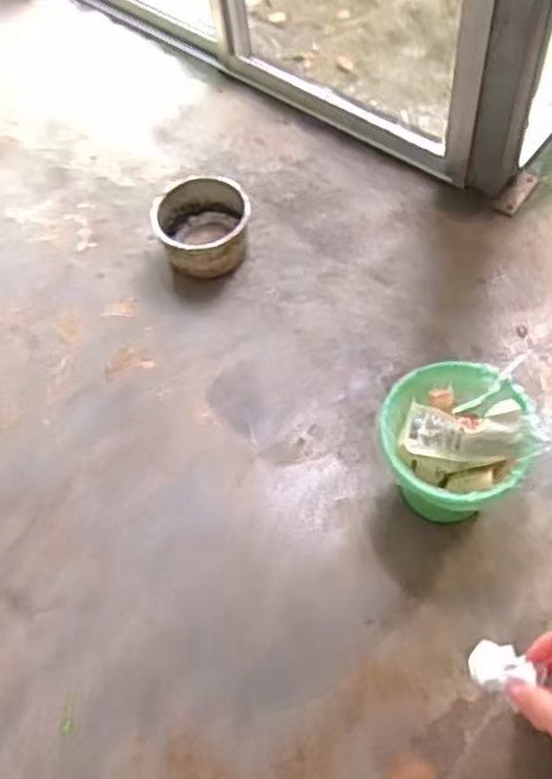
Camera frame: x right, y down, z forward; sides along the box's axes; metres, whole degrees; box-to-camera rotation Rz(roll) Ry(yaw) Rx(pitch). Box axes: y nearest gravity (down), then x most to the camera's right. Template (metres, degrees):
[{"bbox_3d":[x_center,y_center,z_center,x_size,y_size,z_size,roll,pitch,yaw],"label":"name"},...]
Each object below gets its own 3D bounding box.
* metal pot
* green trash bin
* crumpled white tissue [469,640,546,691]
[{"bbox_3d":[-0.163,-0.348,1.712,0.209,0.131,0.239,-4,62,1],"label":"metal pot"},{"bbox_3d":[0.304,0.117,1.350,0.247,0.260,0.236,-2,62,5],"label":"green trash bin"},{"bbox_3d":[0.167,0.200,0.557,0.050,0.020,0.035,-6,62,0],"label":"crumpled white tissue"}]

